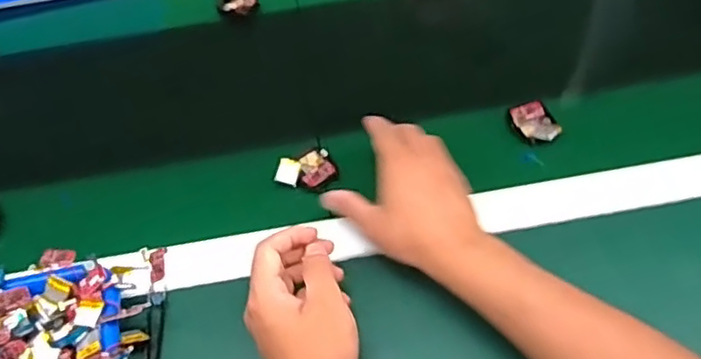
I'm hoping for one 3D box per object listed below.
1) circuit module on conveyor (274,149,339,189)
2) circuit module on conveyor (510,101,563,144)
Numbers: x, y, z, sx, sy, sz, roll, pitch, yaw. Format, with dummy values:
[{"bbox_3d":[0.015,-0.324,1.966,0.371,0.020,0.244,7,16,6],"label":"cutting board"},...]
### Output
[{"bbox_3d":[-0.042,-0.010,0.571,0.054,0.018,0.042,-29,56,-15],"label":"circuit module on conveyor"},{"bbox_3d":[0.173,-0.053,0.582,0.037,0.013,0.053,-17,53,-7],"label":"circuit module on conveyor"}]

